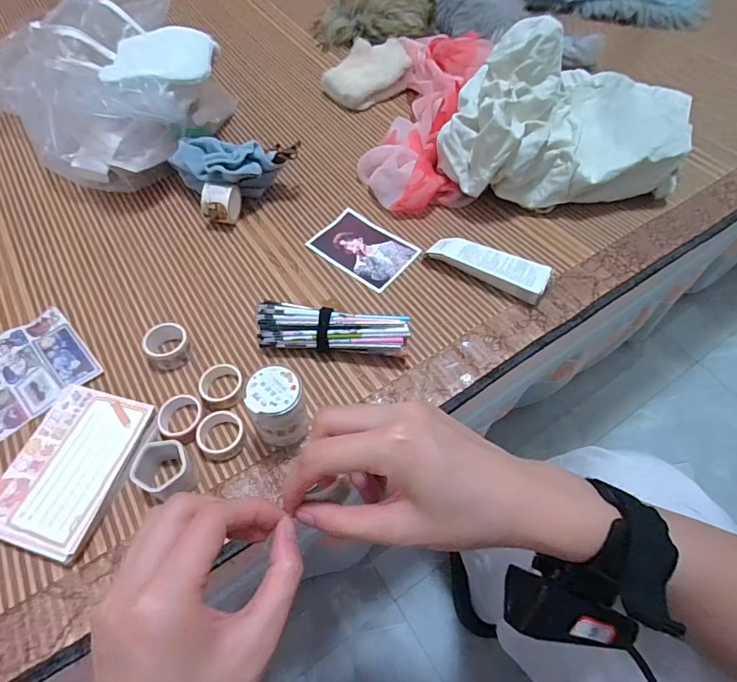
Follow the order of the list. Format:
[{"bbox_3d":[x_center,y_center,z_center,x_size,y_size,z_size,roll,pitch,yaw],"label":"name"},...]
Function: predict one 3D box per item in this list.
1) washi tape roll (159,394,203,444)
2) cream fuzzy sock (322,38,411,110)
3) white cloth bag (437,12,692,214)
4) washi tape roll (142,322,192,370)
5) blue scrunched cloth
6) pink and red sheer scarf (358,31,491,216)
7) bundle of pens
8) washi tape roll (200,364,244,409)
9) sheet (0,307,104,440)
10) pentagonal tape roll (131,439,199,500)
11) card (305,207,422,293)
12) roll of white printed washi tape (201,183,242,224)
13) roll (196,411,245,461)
[{"bbox_3d":[-0.156,0.064,0.367,0.039,0.019,0.040,0,58,-1],"label":"washi tape roll"},{"bbox_3d":[-0.003,-0.386,0.642,0.127,0.047,0.102,-27,63,-18],"label":"cream fuzzy sock"},{"bbox_3d":[0.242,-0.250,0.500,0.327,0.145,0.169,-15,57,-8],"label":"white cloth bag"},{"bbox_3d":[-0.182,0.006,0.402,0.036,0.025,0.037,0,58,-1],"label":"washi tape roll"},{"bbox_3d":[-0.163,-0.187,0.501,0.121,0.061,0.057,5,58,0],"label":"blue scrunched cloth"},{"bbox_3d":[0.078,-0.295,0.574,0.131,0.058,0.332,10,58,3],"label":"pink and red sheer scarf"},{"bbox_3d":[-0.032,-0.008,0.396,0.133,0.035,0.032,6,58,3],"label":"bundle of pens"},{"bbox_3d":[-0.127,0.041,0.383,0.037,0.018,0.038,0,58,-1],"label":"washi tape roll"},{"bbox_3d":[-0.322,0.036,0.390,0.134,0.011,0.101,-38,66,-21],"label":"sheet"},{"bbox_3d":[-0.154,0.097,0.334,0.038,0.032,0.044,-39,66,-22],"label":"pentagonal tape roll"},{"bbox_3d":[-0.006,-0.101,0.482,0.106,0.004,0.074,36,65,21],"label":"card"},{"bbox_3d":[-0.163,-0.150,0.491,0.032,0.042,0.042,8,59,4],"label":"roll of white printed washi tape"},{"bbox_3d":[-0.120,0.077,0.359,0.035,0.014,0.036,0,58,-1],"label":"roll"}]

